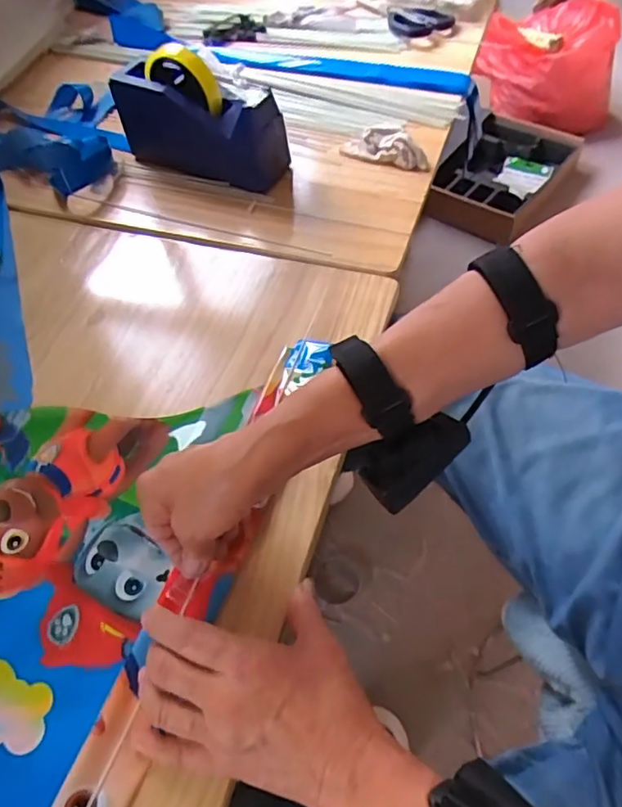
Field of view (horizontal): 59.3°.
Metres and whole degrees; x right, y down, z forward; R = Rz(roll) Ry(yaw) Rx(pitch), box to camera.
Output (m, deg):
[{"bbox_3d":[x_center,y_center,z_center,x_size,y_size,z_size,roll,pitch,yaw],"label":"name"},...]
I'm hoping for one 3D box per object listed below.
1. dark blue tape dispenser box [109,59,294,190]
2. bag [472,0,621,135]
[{"bbox_3d":[-0.135,-0.334,0.654,0.197,0.100,0.076,26,63,19],"label":"dark blue tape dispenser box"},{"bbox_3d":[0.617,-0.865,1.408,0.326,0.249,0.194,-3,57,4],"label":"bag"}]

